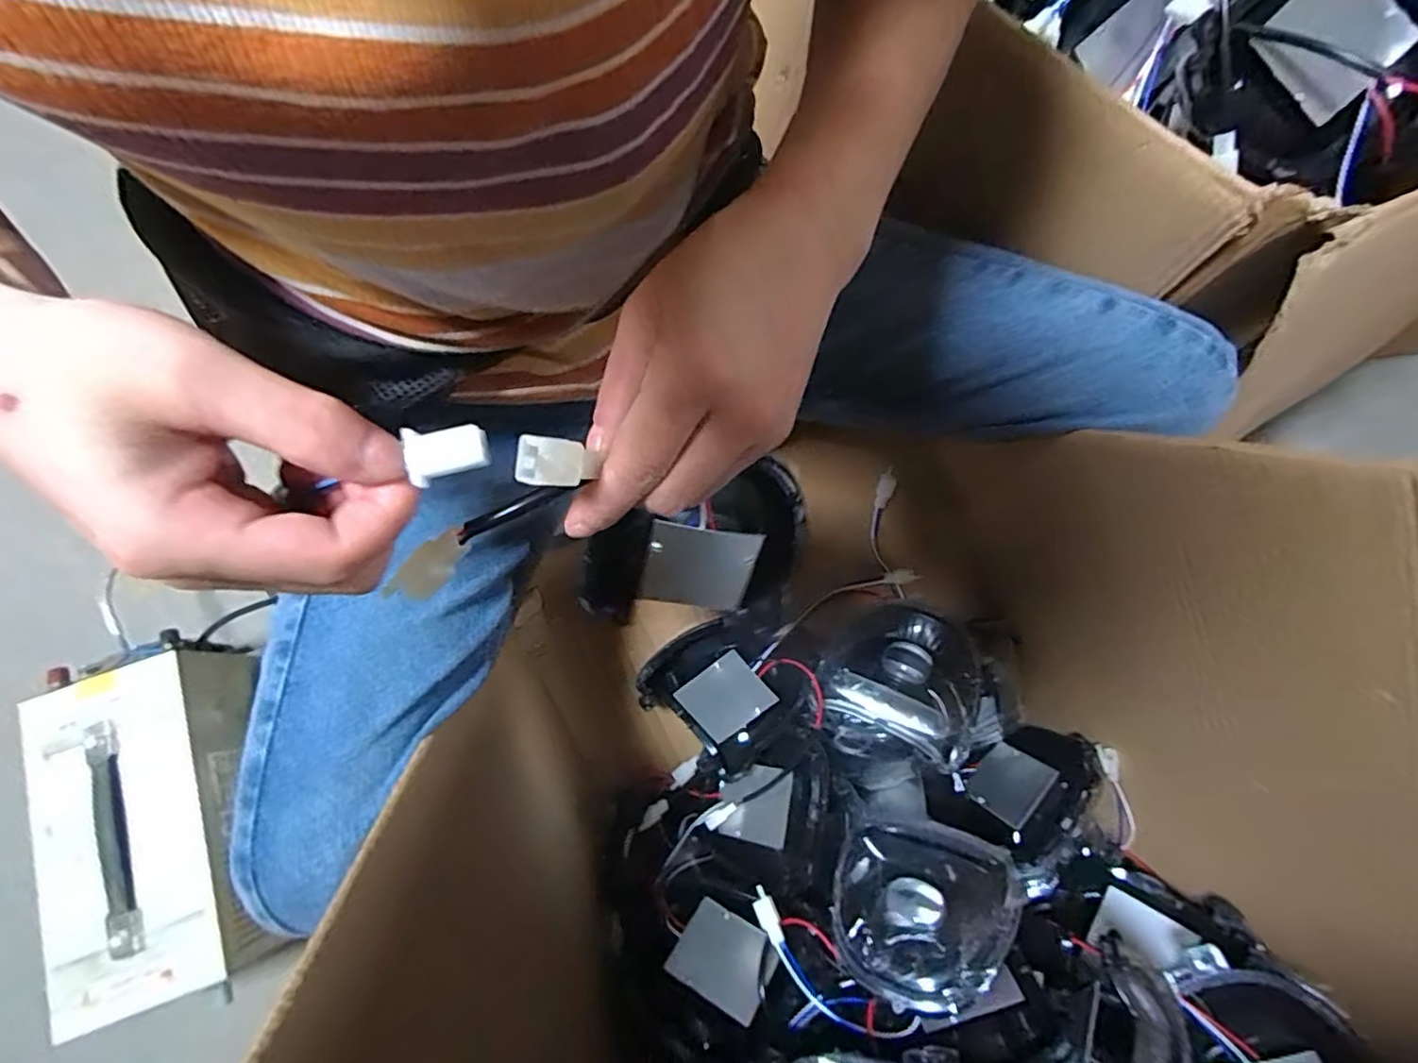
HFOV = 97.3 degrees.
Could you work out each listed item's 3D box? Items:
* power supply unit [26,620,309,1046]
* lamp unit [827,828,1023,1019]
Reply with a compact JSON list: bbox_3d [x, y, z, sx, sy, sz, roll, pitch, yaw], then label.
[{"bbox_3d":[-0.532,0.276,0.609,0.146,0.119,0.318,-25,77,-5],"label":"power supply unit"},{"bbox_3d":[0.160,0.294,0.467,0.124,0.080,0.124,2,33,39],"label":"lamp unit"}]

